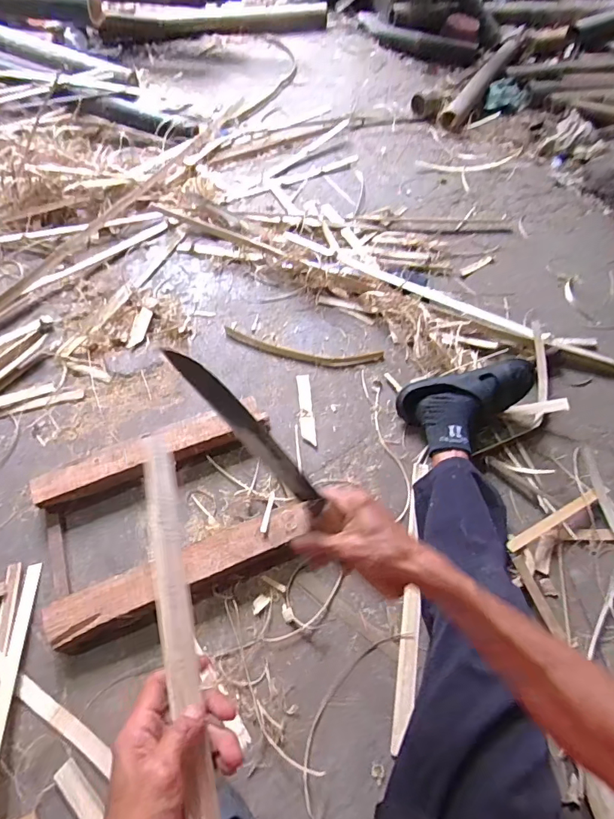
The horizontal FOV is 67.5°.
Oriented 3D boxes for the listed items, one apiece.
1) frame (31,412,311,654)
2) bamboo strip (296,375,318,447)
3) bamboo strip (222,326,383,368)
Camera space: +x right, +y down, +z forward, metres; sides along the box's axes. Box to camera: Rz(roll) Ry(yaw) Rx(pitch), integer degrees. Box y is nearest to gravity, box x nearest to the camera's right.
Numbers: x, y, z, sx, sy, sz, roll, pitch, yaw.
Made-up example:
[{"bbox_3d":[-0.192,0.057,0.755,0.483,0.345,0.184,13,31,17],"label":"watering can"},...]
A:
[{"bbox_3d":[-0.215,0.163,0.727,0.387,0.066,0.285,-21,59,-15],"label":"frame"},{"bbox_3d":[-0.002,-0.003,0.872,0.026,0.004,0.159,-3,56,-4],"label":"bamboo strip"},{"bbox_3d":[-0.010,-0.122,0.955,0.335,0.012,0.066,9,56,5],"label":"bamboo strip"}]

